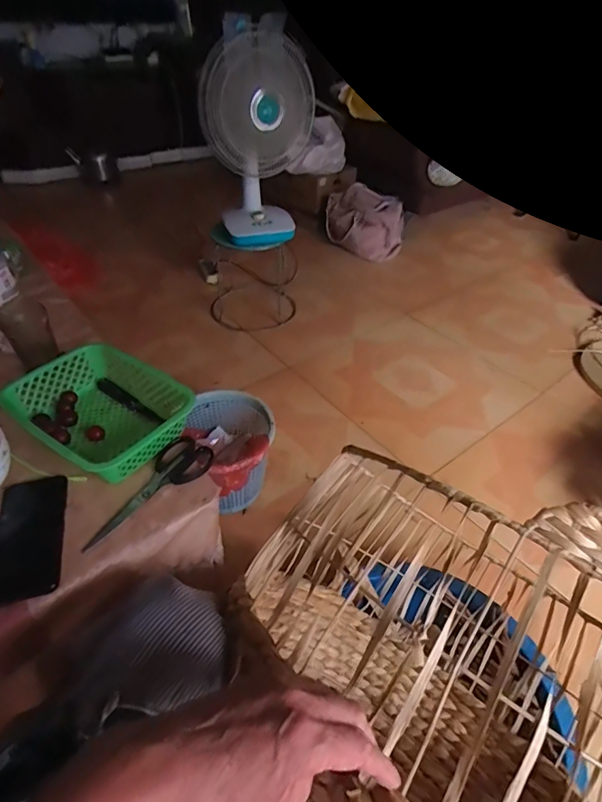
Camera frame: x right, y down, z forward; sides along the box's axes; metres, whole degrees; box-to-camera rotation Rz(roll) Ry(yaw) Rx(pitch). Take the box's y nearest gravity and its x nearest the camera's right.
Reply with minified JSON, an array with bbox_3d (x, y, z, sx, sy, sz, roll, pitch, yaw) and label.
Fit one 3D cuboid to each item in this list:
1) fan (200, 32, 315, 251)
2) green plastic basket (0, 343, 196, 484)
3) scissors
[{"bbox_3d":[-0.133,-0.791,1.379,0.348,0.580,0.250,-13,45,-15],"label":"fan"},{"bbox_3d":[-0.290,0.013,0.652,0.246,0.064,0.187,28,49,25],"label":"green plastic basket"},{"bbox_3d":[-0.205,0.114,0.584,0.067,0.009,0.196,29,50,26],"label":"scissors"}]

